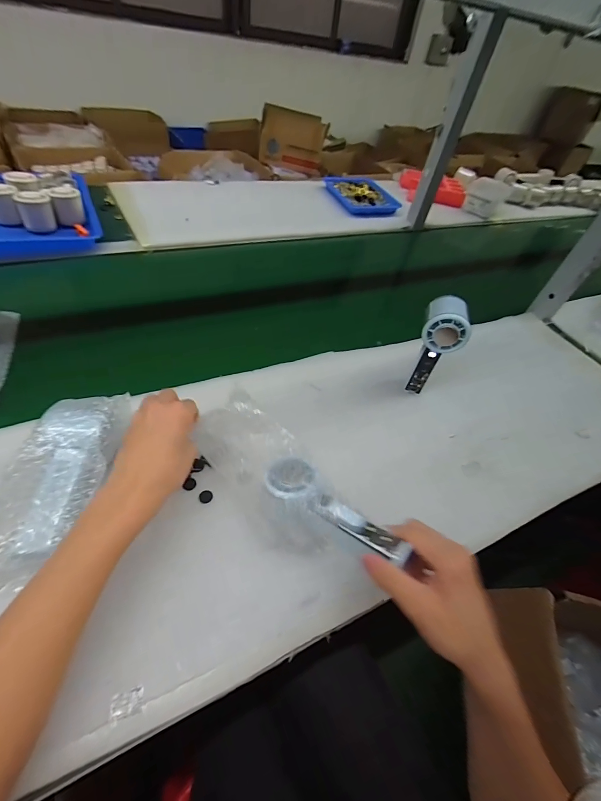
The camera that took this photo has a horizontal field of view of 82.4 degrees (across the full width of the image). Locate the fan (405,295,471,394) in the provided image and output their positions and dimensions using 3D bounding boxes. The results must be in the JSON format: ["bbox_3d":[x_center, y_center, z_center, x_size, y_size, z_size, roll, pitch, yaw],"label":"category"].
[{"bbox_3d":[0.195,-0.075,0.501,0.054,0.147,0.058,20,51,10],"label":"fan"}]

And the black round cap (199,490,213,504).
[{"bbox_3d":[-0.108,0.109,0.391,0.015,0.004,0.015,3,50,-4],"label":"black round cap"}]

